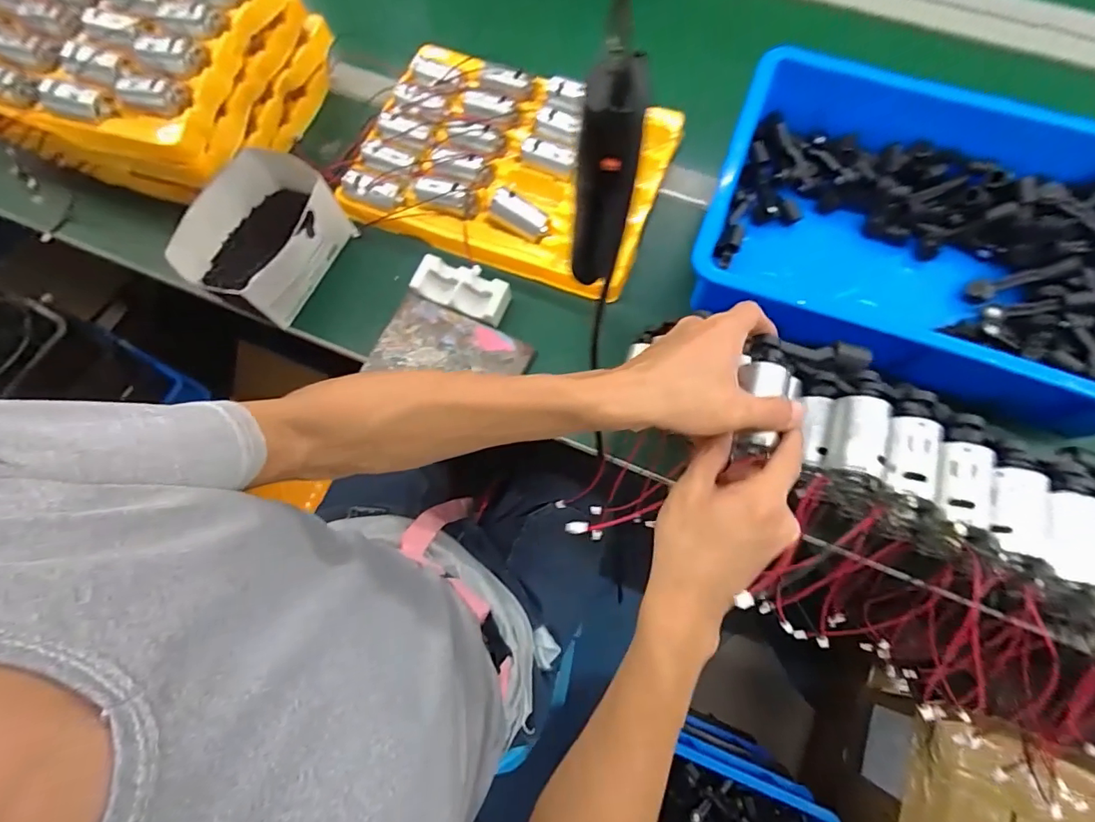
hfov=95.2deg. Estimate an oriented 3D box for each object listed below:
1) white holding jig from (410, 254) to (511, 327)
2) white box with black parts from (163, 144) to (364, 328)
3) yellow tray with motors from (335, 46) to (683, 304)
[{"bbox_3d":[-0.085,-0.125,0.509,0.096,0.020,0.045,25,76,9],"label":"white holding jig"},{"bbox_3d":[-0.282,-0.173,0.505,0.109,0.073,0.144,26,76,9],"label":"white box with black parts"},{"bbox_3d":[-0.042,-0.275,0.550,0.327,0.036,0.241,20,75,8],"label":"yellow tray with motors"}]

